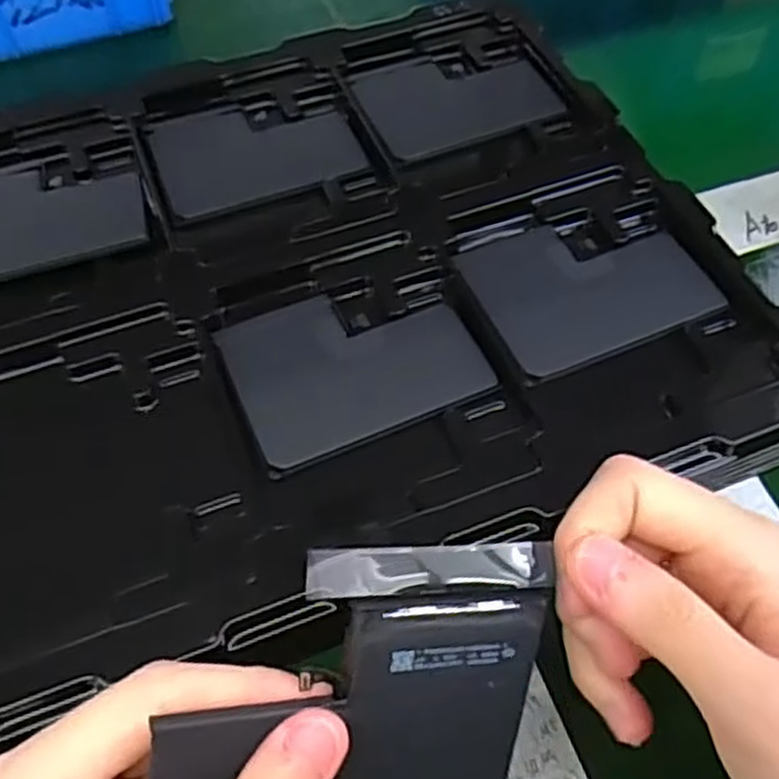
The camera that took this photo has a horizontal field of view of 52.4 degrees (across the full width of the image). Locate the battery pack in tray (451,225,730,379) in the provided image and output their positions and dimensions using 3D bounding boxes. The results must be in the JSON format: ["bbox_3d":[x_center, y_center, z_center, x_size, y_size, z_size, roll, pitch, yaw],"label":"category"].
[{"bbox_3d":[0.079,-0.044,0.316,0.087,0.004,0.067,-19,59,-11],"label":"battery pack in tray"}]

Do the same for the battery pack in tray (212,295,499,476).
[{"bbox_3d":[-0.014,-0.011,0.301,0.088,0.004,0.067,-22,59,-12],"label":"battery pack in tray"}]

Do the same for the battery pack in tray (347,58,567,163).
[{"bbox_3d":[0.032,-0.142,0.385,0.086,0.005,0.068,-20,59,-12],"label":"battery pack in tray"}]

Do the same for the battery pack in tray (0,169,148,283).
[{"bbox_3d":[-0.155,-0.075,0.346,0.090,0.004,0.063,-19,59,-11],"label":"battery pack in tray"}]

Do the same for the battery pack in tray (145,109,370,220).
[{"bbox_3d":[-0.062,-0.112,0.371,0.090,0.005,0.066,-19,59,-11],"label":"battery pack in tray"}]

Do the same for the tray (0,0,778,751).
[{"bbox_3d":[-0.034,-0.045,0.334,0.316,0.040,0.286,-19,59,-11],"label":"tray"}]

